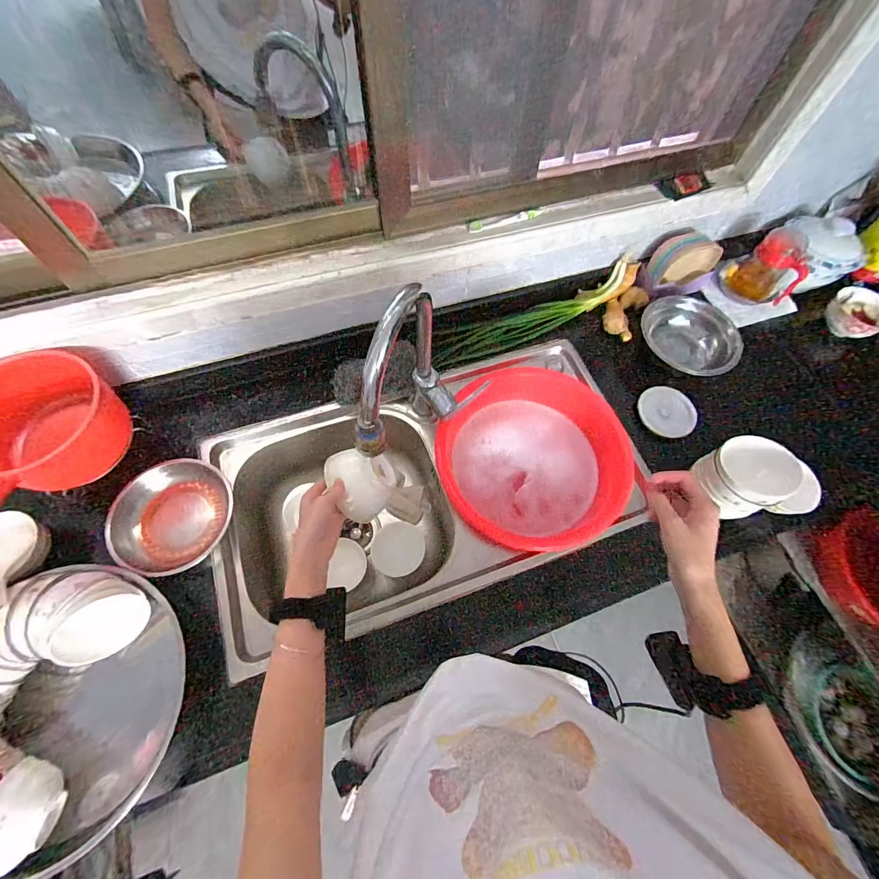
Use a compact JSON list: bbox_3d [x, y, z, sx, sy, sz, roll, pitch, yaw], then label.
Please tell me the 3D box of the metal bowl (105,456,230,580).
[{"bbox_3d":[-0.424,0.119,0.636,0.154,0.062,0.175,20,66,7],"label":"metal bowl"}]

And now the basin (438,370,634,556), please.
[{"bbox_3d":[0.178,0.023,0.766,0.344,0.102,0.343,1,65,-2],"label":"basin"}]

